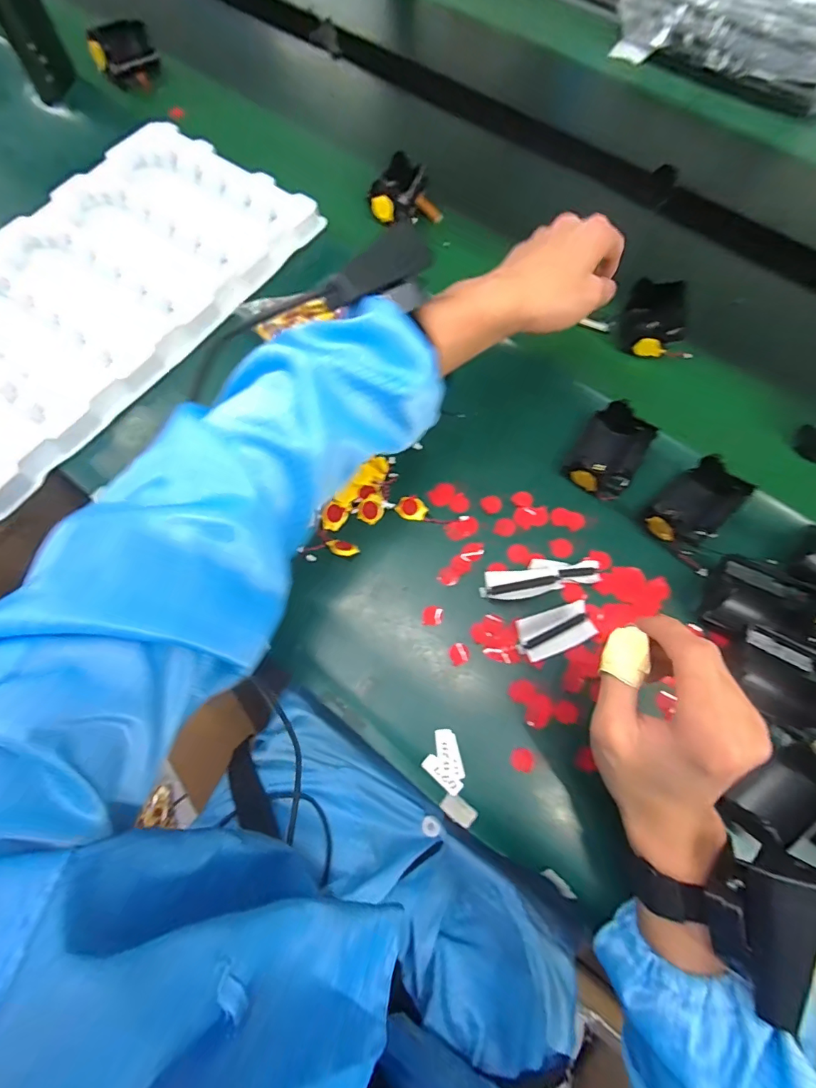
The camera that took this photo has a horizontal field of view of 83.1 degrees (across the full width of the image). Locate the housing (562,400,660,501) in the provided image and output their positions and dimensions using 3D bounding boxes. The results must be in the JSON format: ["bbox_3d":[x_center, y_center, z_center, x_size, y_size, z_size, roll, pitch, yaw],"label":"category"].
[{"bbox_3d":[0.174,-0.080,0.395,0.053,0.036,0.074,31,72,10],"label":"housing"}]

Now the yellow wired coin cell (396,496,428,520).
[{"bbox_3d":[0.004,-0.030,0.392,0.025,0.004,0.021,30,73,8],"label":"yellow wired coin cell"}]

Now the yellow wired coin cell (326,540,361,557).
[{"bbox_3d":[-0.053,0.004,0.375,0.026,0.009,0.015,22,72,6],"label":"yellow wired coin cell"}]

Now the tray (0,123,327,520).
[{"bbox_3d":[-0.315,-0.253,0.458,0.249,0.024,0.423,38,74,10],"label":"tray"}]

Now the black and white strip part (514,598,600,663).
[{"bbox_3d":[0.114,0.068,0.357,0.061,0.004,0.032,-17,71,-7],"label":"black and white strip part"}]

